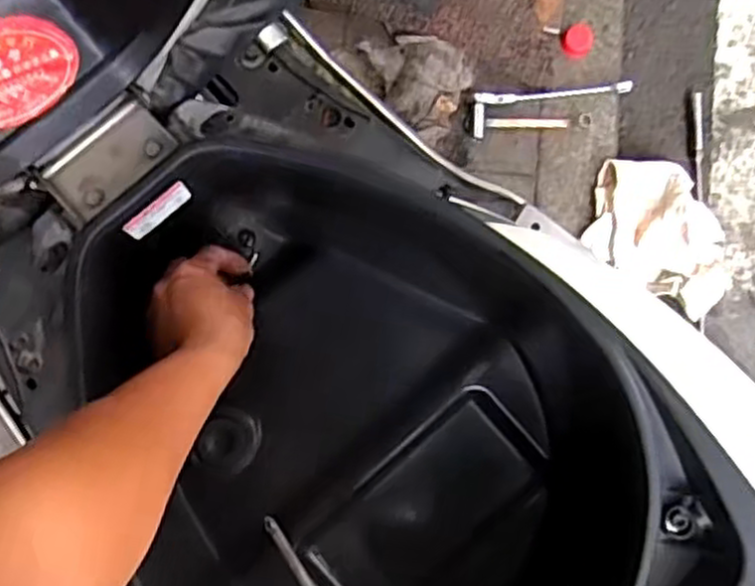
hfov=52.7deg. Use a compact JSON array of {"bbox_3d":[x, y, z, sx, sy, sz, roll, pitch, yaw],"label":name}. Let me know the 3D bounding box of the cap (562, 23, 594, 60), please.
[{"bbox_3d":[0.303,-0.378,1.144,0.046,0.015,0.052,15,86,-2],"label":"cap"}]

